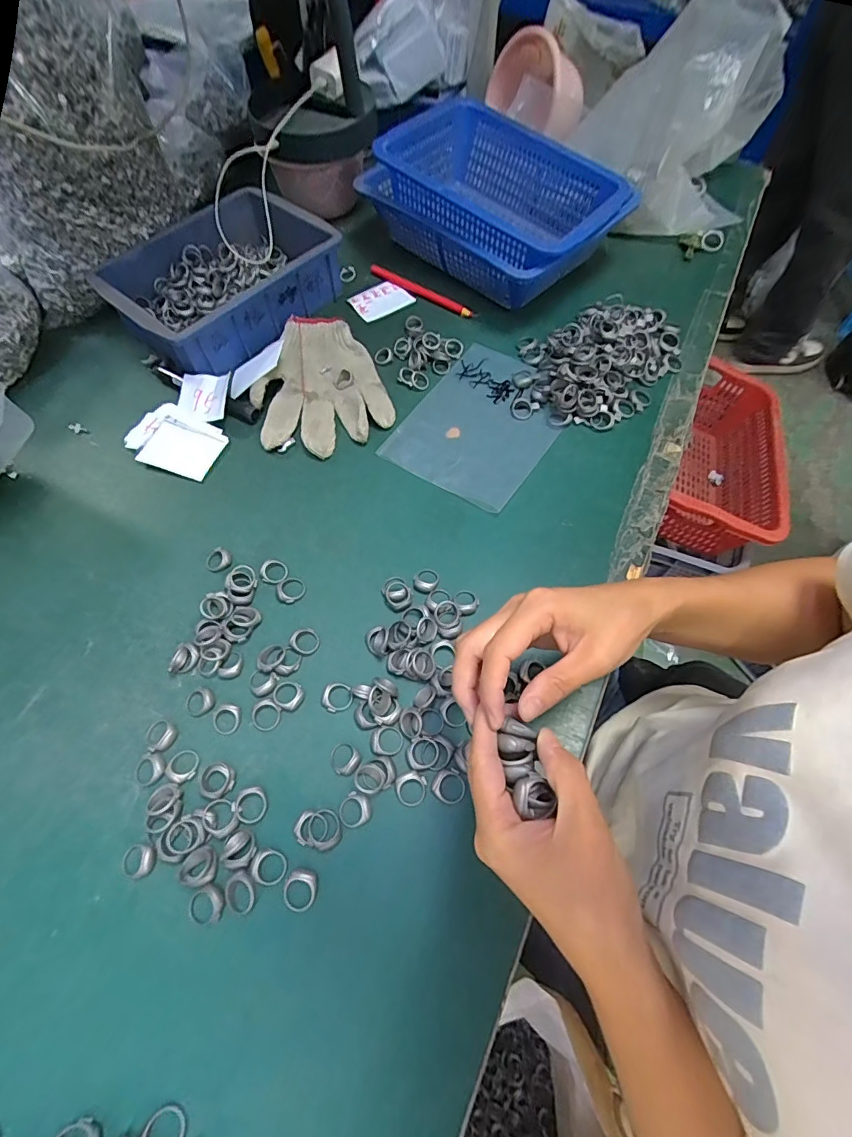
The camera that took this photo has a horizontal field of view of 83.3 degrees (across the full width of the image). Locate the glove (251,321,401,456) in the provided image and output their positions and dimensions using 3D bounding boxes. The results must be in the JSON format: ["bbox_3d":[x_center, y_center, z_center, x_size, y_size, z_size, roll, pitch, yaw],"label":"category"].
[{"bbox_3d":[-0.124,-0.209,0.534,0.139,0.018,0.195,-19,64,-8],"label":"glove"}]

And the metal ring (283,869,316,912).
[{"bbox_3d":[-0.084,0.216,0.321,0.022,0.010,0.023,0,63,1],"label":"metal ring"}]

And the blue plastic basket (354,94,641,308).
[{"bbox_3d":[0.090,-0.459,0.602,0.216,0.104,0.293,-40,69,-17],"label":"blue plastic basket"}]

